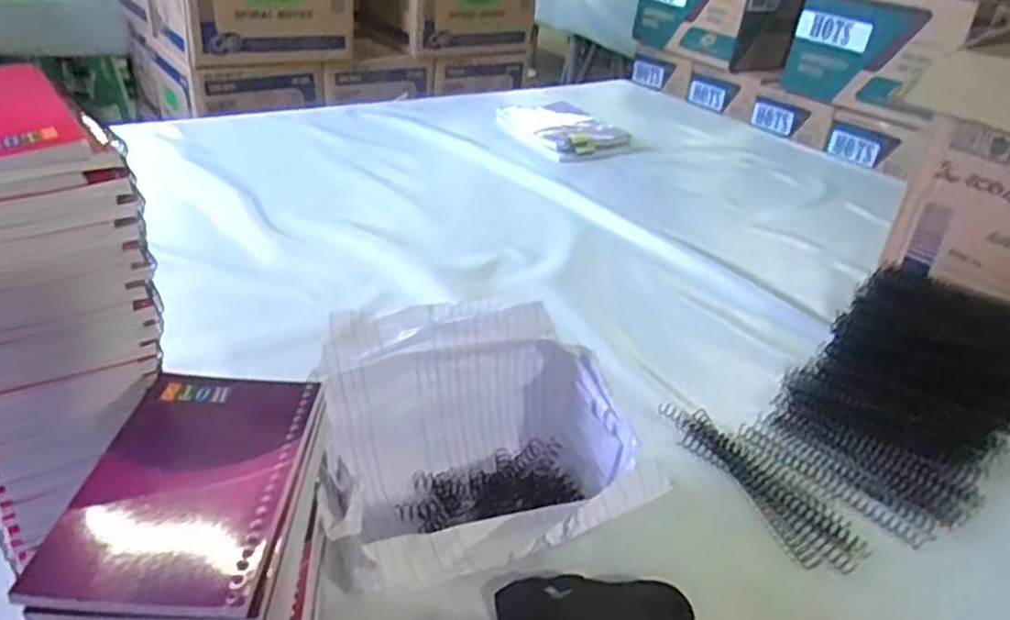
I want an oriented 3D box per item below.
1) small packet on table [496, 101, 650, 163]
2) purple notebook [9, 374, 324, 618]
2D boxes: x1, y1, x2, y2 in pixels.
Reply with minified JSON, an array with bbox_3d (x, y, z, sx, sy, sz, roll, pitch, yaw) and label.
[{"bbox_3d":[0.110,-0.330,1.310,0.201,0.046,0.246,-16,39,-30],"label":"small packet on table"},{"bbox_3d":[-0.129,0.069,0.306,0.079,0.008,0.129,4,33,-3],"label":"purple notebook"}]

